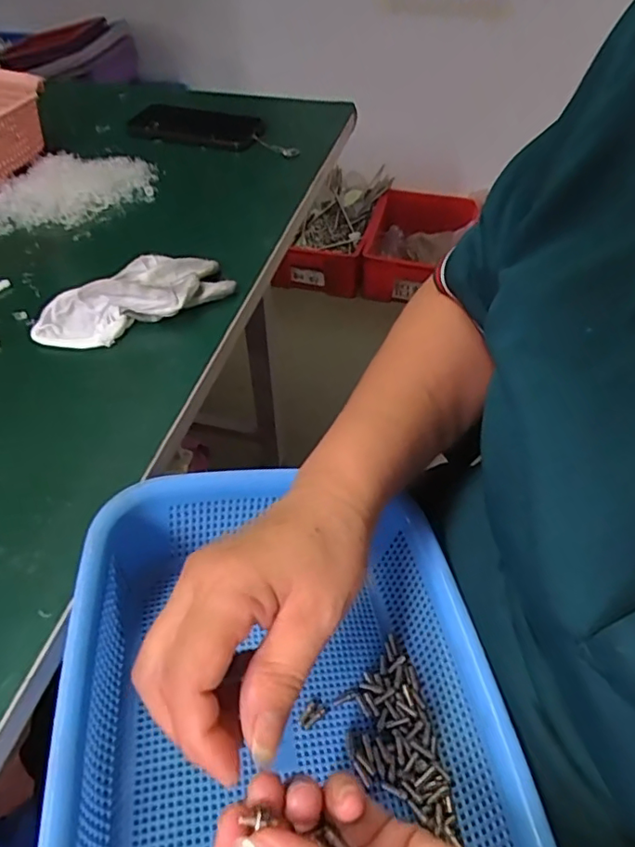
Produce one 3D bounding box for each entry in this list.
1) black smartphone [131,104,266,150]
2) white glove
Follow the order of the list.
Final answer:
[{"bbox_3d":[-0.148,-0.361,0.677,0.156,0.013,0.082,8,49,9],"label":"black smartphone"},{"bbox_3d":[-0.149,-0.102,0.451,0.157,0.034,0.067,-25,53,-19],"label":"white glove"}]

